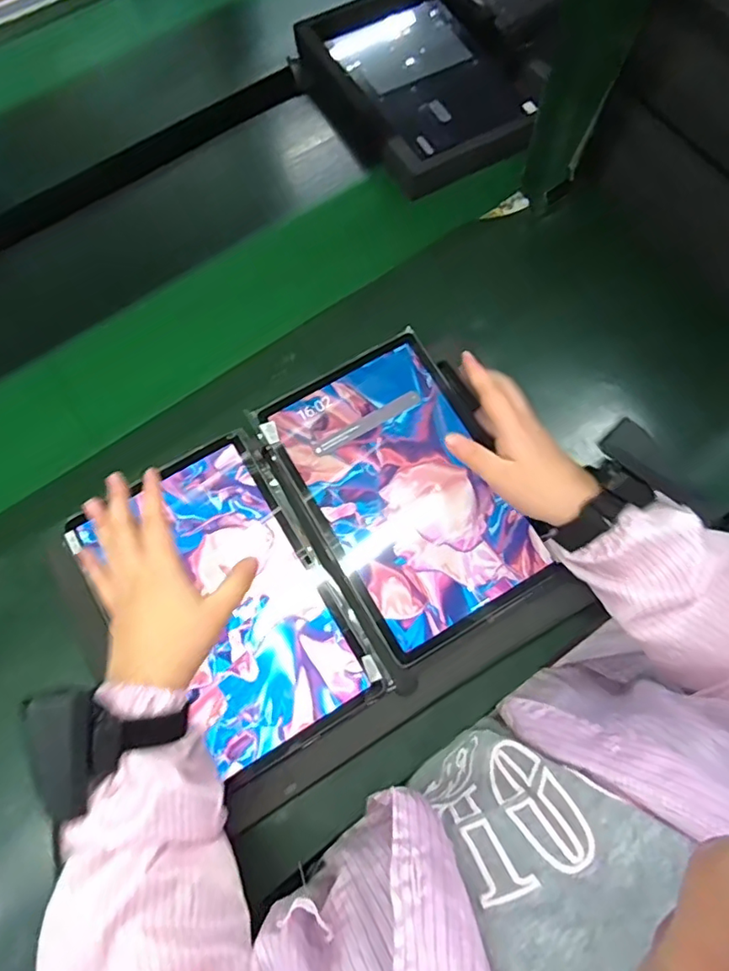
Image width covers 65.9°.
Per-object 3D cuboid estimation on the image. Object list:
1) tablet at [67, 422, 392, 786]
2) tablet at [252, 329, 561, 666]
[{"bbox_3d":[-0.114,0.096,0.460,0.158,0.008,0.249,-30,78,-9],"label":"tablet"},{"bbox_3d":[0.035,0.001,0.489,0.165,0.007,0.253,-30,77,-8],"label":"tablet"}]

